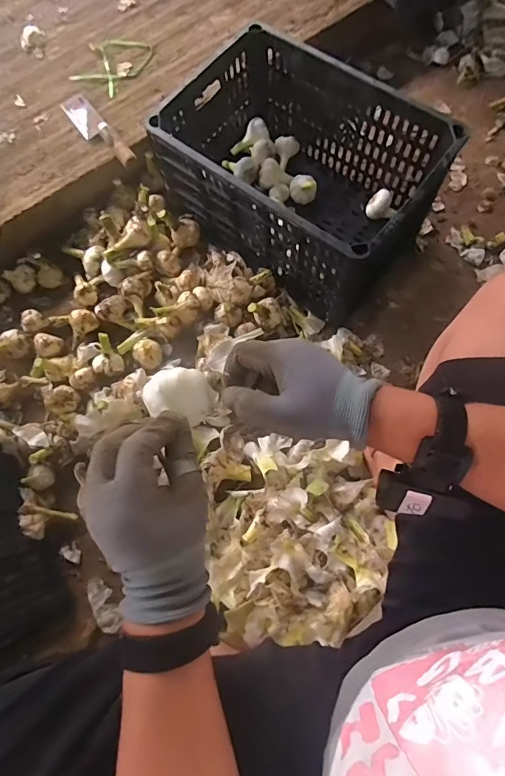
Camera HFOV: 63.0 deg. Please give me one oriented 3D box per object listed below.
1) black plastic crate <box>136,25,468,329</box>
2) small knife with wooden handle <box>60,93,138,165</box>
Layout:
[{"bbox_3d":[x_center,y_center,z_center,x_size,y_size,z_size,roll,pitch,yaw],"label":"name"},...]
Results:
[{"bbox_3d":[0.080,-0.386,0.751,0.444,0.231,0.298,37,78,8],"label":"black plastic crate"},{"bbox_3d":[-0.304,-0.508,0.812,0.053,0.020,0.247,-37,66,-9],"label":"small knife with wooden handle"}]

